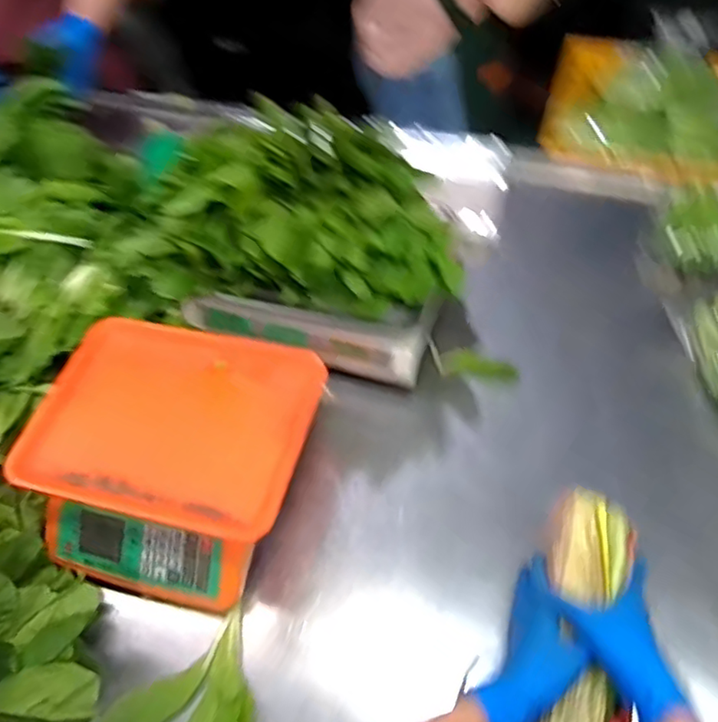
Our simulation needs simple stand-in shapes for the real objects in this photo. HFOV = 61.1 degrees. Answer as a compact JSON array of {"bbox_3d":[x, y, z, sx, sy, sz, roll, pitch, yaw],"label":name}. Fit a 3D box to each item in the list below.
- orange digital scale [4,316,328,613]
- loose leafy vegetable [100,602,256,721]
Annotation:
[{"bbox_3d":[-0.218,0.116,0.717,0.304,0.126,0.285,9,55,9],"label":"orange digital scale"},{"bbox_3d":[-0.152,0.362,0.600,0.155,0.029,0.145,-33,59,-20],"label":"loose leafy vegetable"}]

